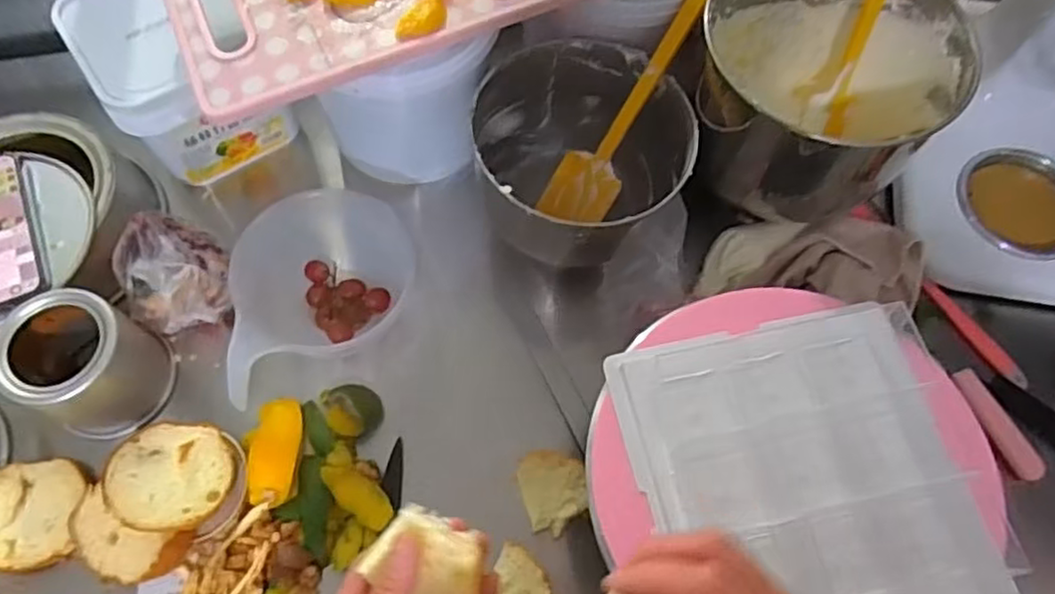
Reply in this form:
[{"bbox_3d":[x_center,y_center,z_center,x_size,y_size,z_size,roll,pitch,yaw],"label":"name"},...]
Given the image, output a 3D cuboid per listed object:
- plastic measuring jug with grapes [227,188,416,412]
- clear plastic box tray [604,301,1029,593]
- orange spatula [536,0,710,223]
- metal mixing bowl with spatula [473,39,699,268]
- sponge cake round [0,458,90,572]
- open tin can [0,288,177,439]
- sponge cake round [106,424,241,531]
[{"bbox_3d":[-0.184,-0.001,0.643,0.148,0.098,0.193,0,66,-1],"label":"plastic measuring jug with grapes"},{"bbox_3d":[0.206,0.119,0.488,0.247,0.037,0.221,-10,67,-5],"label":"clear plastic box tray"},{"bbox_3d":[0.110,-0.196,0.658,0.067,0.028,0.293,38,112,14],"label":"orange spatula"},{"bbox_3d":[0.054,-0.135,0.690,0.198,0.143,0.186,0,66,-1],"label":"metal mixing bowl with spatula"},{"bbox_3d":[-0.424,0.183,0.587,0.084,0.020,0.087,0,66,-1],"label":"sponge cake round"},{"bbox_3d":[-0.384,0.059,0.606,0.109,0.101,0.102,28,69,11],"label":"open tin can"},{"bbox_3d":[-0.297,0.147,0.577,0.093,0.013,0.091,10,47,-10],"label":"sponge cake round"}]

